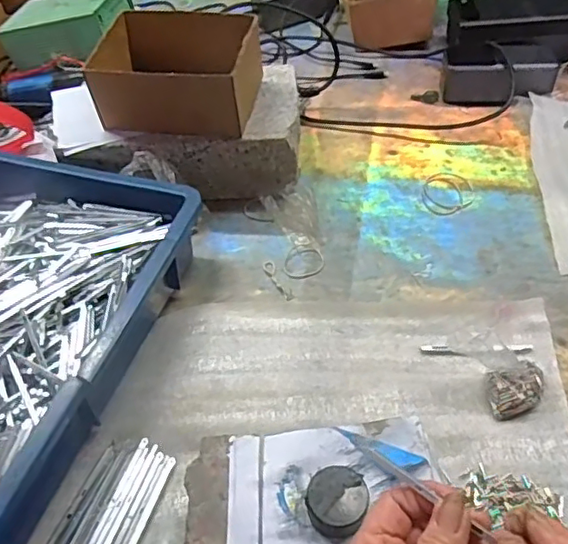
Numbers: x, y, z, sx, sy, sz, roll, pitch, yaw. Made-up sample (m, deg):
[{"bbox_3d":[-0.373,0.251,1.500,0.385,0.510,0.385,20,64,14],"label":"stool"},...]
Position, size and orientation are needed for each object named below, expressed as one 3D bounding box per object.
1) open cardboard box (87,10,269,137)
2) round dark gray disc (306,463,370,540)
[{"bbox_3d":[-0.106,-0.207,0.616,0.150,0.075,0.116,6,49,11],"label":"open cardboard box"},{"bbox_3d":[0.033,0.145,0.379,0.036,0.019,0.039,-3,48,3],"label":"round dark gray disc"}]

